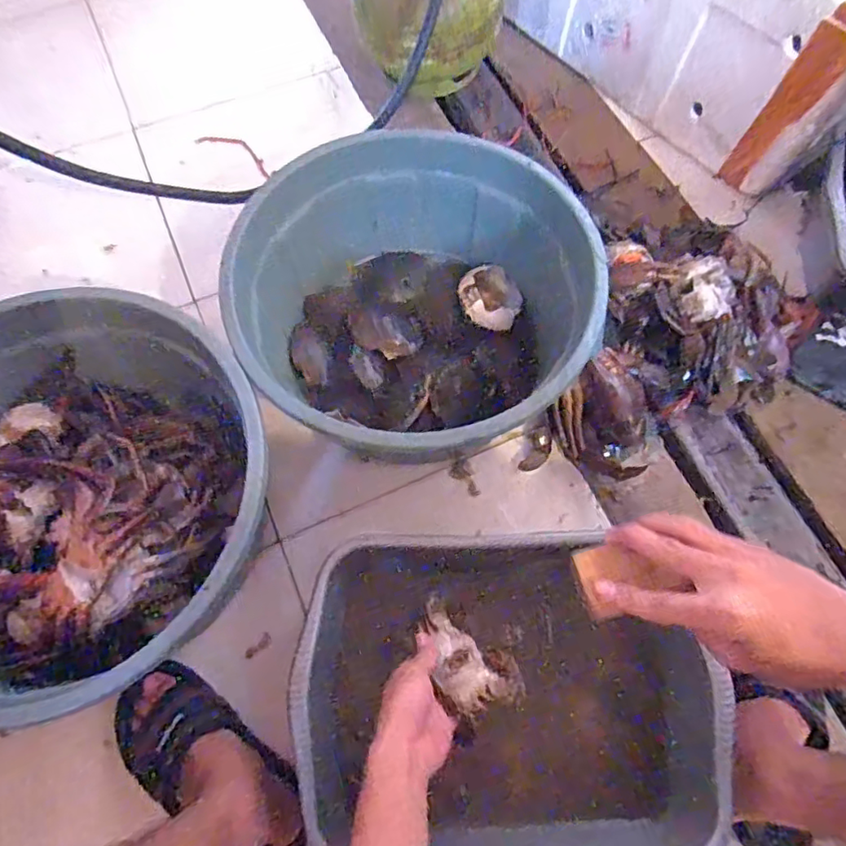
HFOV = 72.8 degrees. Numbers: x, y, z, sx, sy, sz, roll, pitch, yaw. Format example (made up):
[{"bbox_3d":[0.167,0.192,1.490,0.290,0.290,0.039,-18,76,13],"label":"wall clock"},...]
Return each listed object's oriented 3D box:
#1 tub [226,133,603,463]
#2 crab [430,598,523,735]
[{"bbox_3d":[-0.025,-0.156,0.745,0.414,0.194,0.369,-26,70,-10],"label":"tub"},{"bbox_3d":[0.044,0.224,0.559,0.074,0.036,0.119,-26,70,-10],"label":"crab"}]

